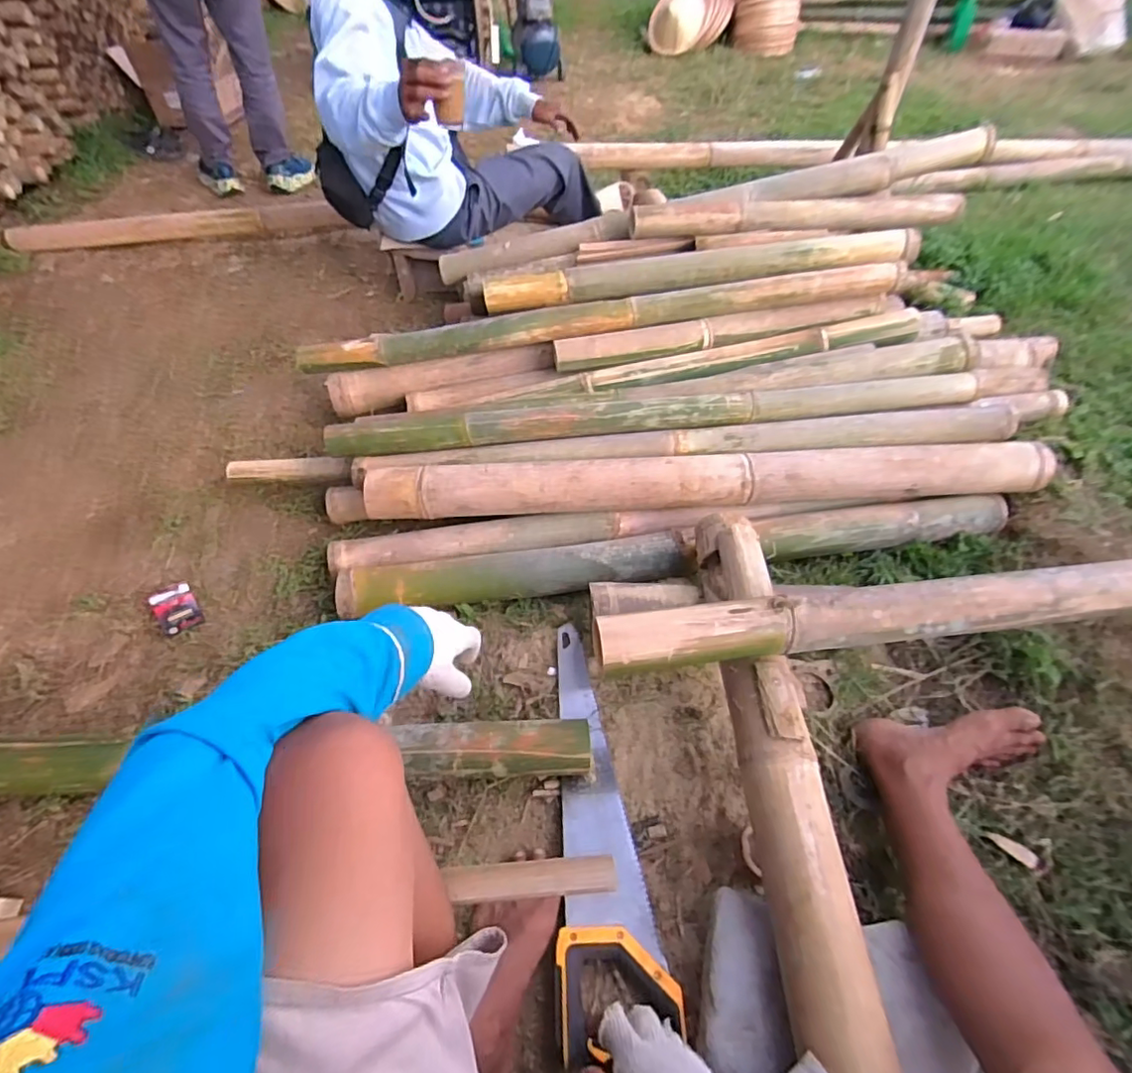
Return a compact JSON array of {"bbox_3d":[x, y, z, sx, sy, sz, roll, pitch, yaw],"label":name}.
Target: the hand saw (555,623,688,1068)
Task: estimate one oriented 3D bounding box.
[{"bbox_3d":[0.033,0.355,0.799,0.131,0.032,0.533,-4,46,-5],"label":"hand saw"}]

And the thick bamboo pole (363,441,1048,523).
[{"bbox_3d":[0.256,-0.105,1.015,1.202,0.088,0.090,-3,46,-3],"label":"thick bamboo pole"}]

